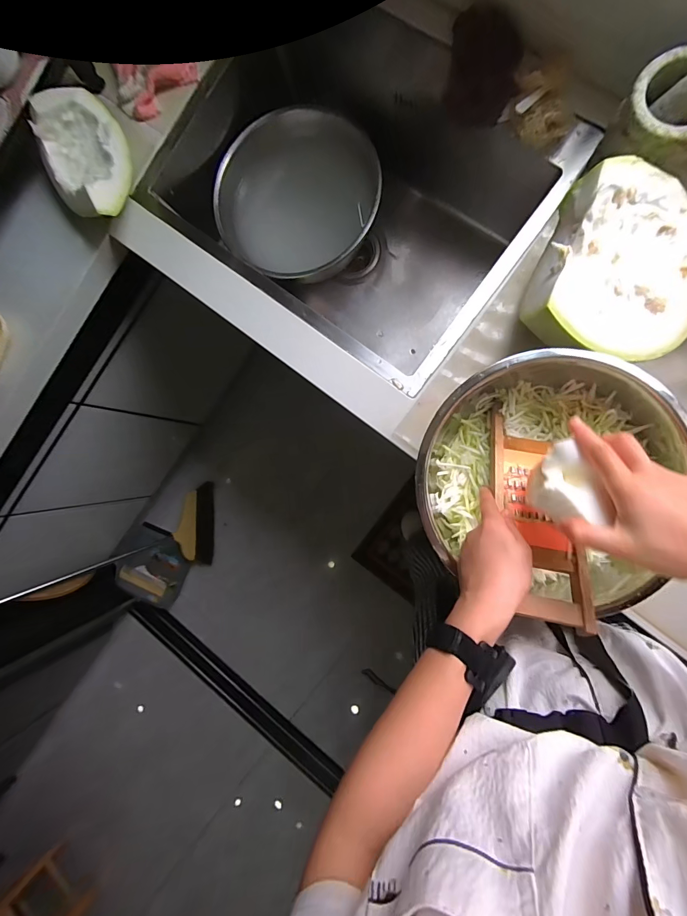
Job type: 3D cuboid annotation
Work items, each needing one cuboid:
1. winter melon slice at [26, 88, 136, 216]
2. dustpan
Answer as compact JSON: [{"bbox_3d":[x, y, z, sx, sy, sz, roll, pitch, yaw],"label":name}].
[{"bbox_3d":[-0.419,-0.470,0.589,0.135,0.058,0.197,-20,87,9],"label":"winter melon slice"},{"bbox_3d":[-0.752,0.429,1.441,0.240,0.096,0.302,19,94,9],"label":"dustpan"}]

